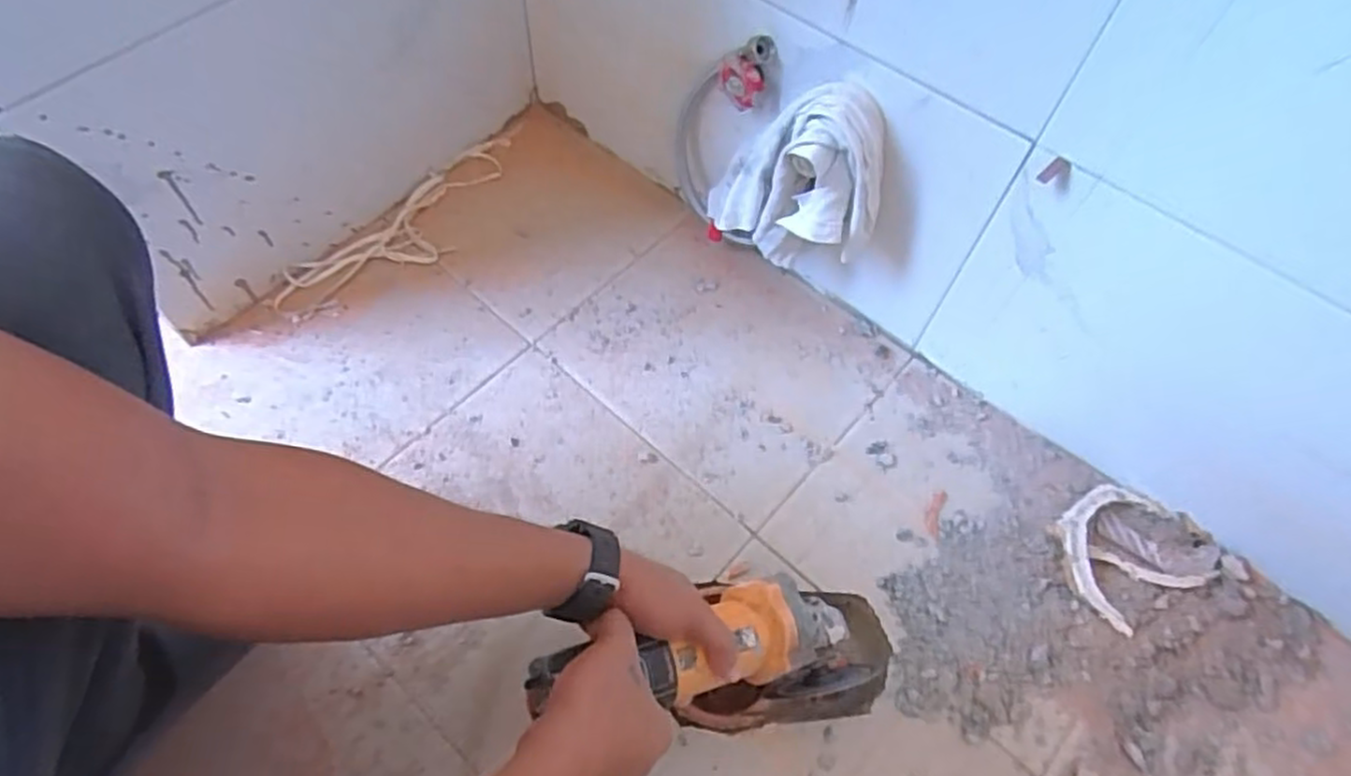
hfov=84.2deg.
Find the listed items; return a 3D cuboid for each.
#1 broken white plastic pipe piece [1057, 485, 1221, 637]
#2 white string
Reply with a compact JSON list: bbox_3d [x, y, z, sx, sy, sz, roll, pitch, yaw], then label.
[{"bbox_3d":[0.399,0.145,0.665,0.121,0.018,0.109,-24,64,-17],"label":"broken white plastic pipe piece"},{"bbox_3d":[-0.286,-0.180,0.827,0.089,0.011,0.323,36,63,17],"label":"white string"}]

